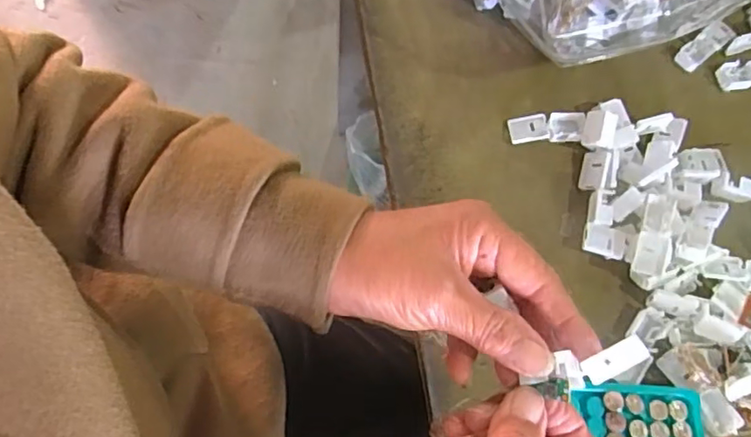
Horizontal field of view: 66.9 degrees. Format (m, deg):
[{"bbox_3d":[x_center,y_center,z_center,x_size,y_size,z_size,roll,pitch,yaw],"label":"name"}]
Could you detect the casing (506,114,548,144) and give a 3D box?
[{"bbox_3d":[0.109,-0.064,0.406,0.027,0.007,0.019,-5,71,-3],"label":"casing"}]

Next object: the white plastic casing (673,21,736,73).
[{"bbox_3d":[0.257,-0.136,0.442,0.055,0.010,0.018,-37,76,-13],"label":"white plastic casing"}]

